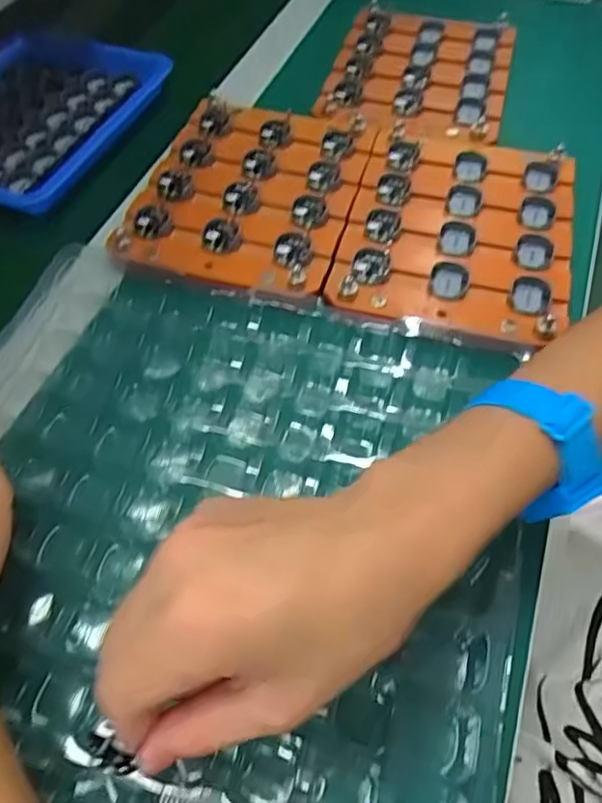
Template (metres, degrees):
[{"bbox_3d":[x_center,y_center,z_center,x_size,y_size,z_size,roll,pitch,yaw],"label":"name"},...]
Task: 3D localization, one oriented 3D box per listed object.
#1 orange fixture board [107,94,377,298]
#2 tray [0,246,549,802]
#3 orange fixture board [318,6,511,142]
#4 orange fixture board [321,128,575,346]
[{"bbox_3d":[-0.037,-0.153,0.425,0.144,0.015,0.186,12,58,10],"label":"orange fixture board"},{"bbox_3d":[-0.059,0.090,0.274,0.311,0.034,0.361,16,58,13],"label":"tray"},{"bbox_3d":[0.100,-0.280,0.504,0.145,0.016,0.186,12,58,10],"label":"orange fixture board"},{"bbox_3d":[0.107,-0.119,0.404,0.147,0.018,0.192,12,57,10],"label":"orange fixture board"}]

